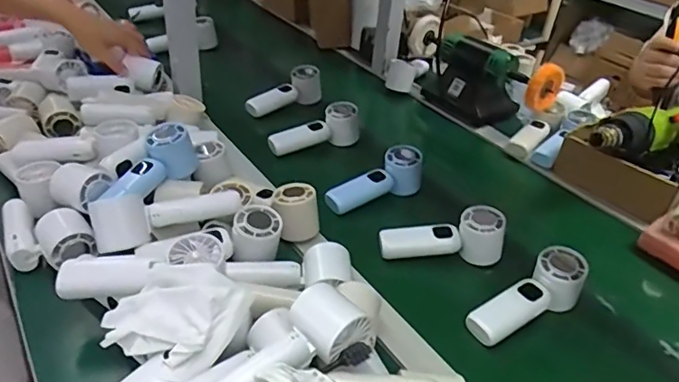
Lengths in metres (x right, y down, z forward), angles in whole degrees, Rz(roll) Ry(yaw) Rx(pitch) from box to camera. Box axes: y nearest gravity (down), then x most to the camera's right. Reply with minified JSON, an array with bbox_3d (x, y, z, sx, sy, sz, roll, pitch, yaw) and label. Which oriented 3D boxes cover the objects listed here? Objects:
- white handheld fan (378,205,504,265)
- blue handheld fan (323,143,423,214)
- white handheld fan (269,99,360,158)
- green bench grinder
[{"bbox_3d":[0.128,0.057,0.665,0.152,0.069,0.057,5,35,-2],"label":"white handheld fan"},{"bbox_3d":[0.050,-0.009,0.754,0.157,0.062,0.049,-27,45,-20],"label":"blue handheld fan"},{"bbox_3d":[-0.041,-0.100,0.844,0.146,0.062,0.053,-11,38,-23],"label":"white handheld fan"},{"bbox_3d":[0.247,-0.209,0.946,0.098,0.132,0.287,-18,41,-30],"label":"green bench grinder"}]

